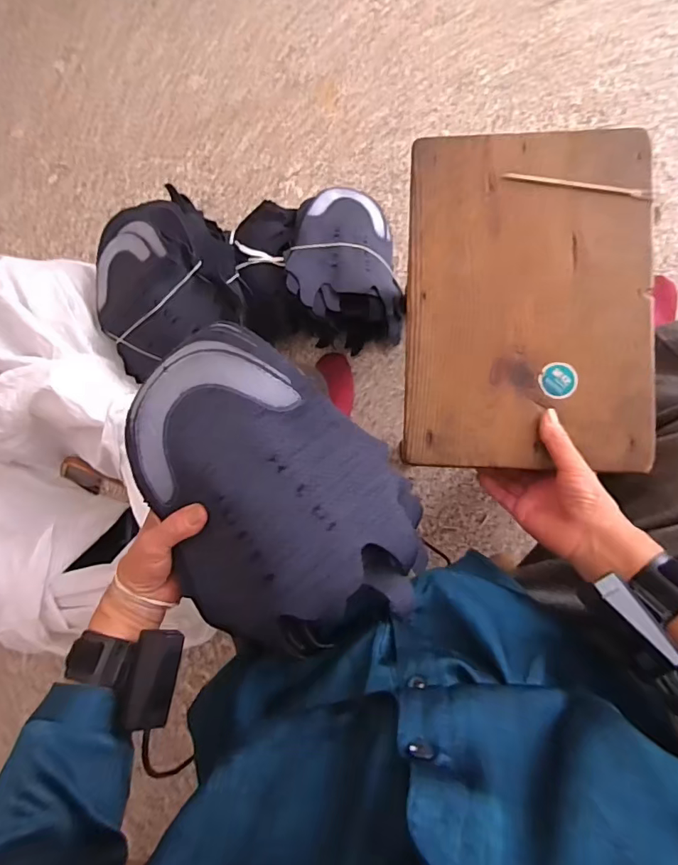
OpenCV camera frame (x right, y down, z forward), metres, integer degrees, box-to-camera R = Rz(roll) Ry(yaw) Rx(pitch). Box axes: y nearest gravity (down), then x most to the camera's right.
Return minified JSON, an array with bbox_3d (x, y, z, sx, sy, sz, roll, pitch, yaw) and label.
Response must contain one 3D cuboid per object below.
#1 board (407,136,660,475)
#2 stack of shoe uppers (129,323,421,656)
[{"bbox_3d":[0.182,-0.129,0.458,0.225,0.014,0.322,2,88,6],"label":"board"},{"bbox_3d":[-0.058,0.053,0.398,0.194,0.076,0.268,-32,85,4],"label":"stack of shoe uppers"}]

